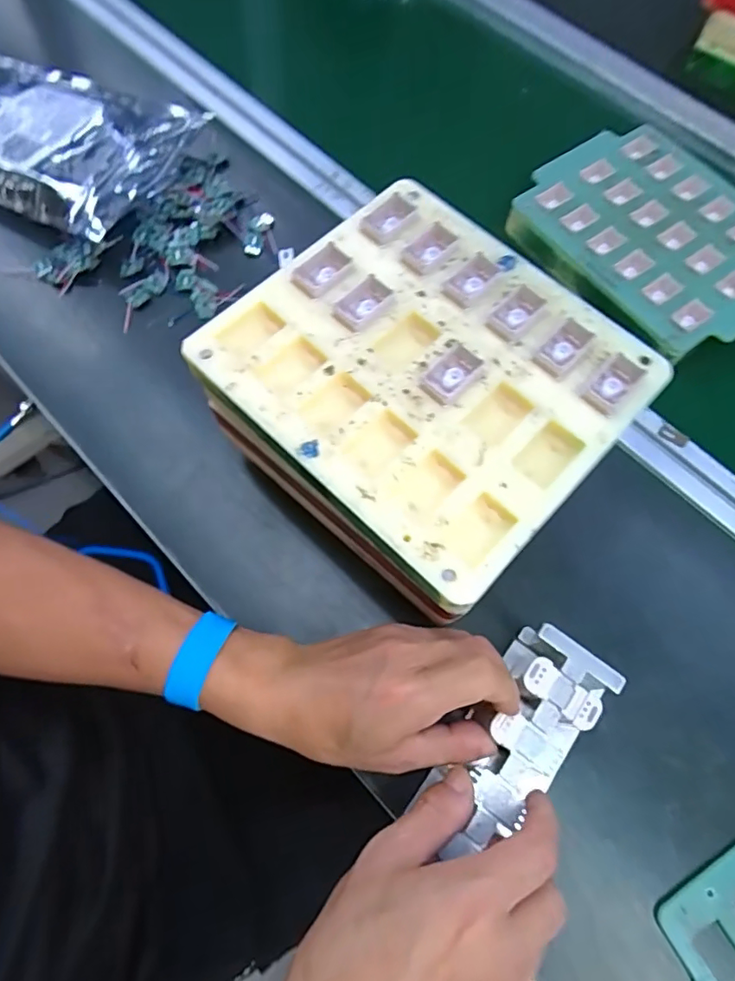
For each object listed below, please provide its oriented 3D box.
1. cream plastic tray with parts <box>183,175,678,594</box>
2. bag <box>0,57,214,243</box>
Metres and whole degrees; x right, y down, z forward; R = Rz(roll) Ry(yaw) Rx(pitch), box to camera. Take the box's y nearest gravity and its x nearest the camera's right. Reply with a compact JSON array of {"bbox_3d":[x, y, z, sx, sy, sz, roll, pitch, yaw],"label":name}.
[{"bbox_3d":[0.034,-0.068,0.286,0.194,0.014,0.183,42,75,13],"label":"cream plastic tray with parts"},{"bbox_3d":[-0.298,-0.322,0.475,0.266,0.043,0.169,22,69,7],"label":"bag"}]

